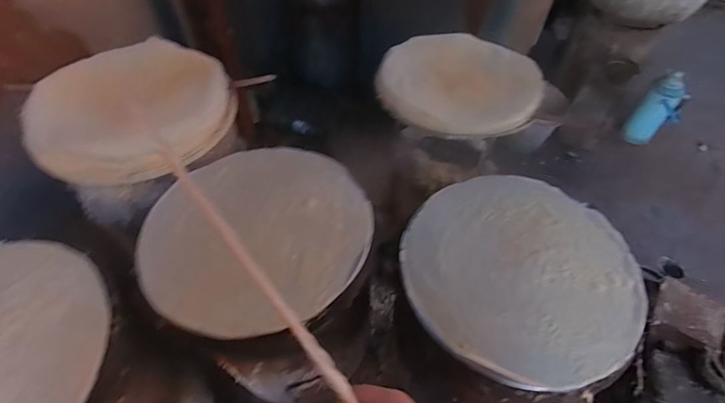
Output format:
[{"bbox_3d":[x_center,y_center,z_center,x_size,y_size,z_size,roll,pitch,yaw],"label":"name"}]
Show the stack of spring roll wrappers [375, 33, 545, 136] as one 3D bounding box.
[{"bbox_3d":[0.227,-0.284,0.920,0.366,0.033,0.353,-25,57,-20],"label":"stack of spring roll wrappers"}]

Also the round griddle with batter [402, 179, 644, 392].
[{"bbox_3d":[0.257,0.104,0.644,0.361,0.020,0.363,1,52,-1],"label":"round griddle with batter"}]

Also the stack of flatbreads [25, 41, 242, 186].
[{"bbox_3d":[-0.464,-0.191,0.805,0.326,0.089,0.364,15,53,10],"label":"stack of flatbreads"}]

